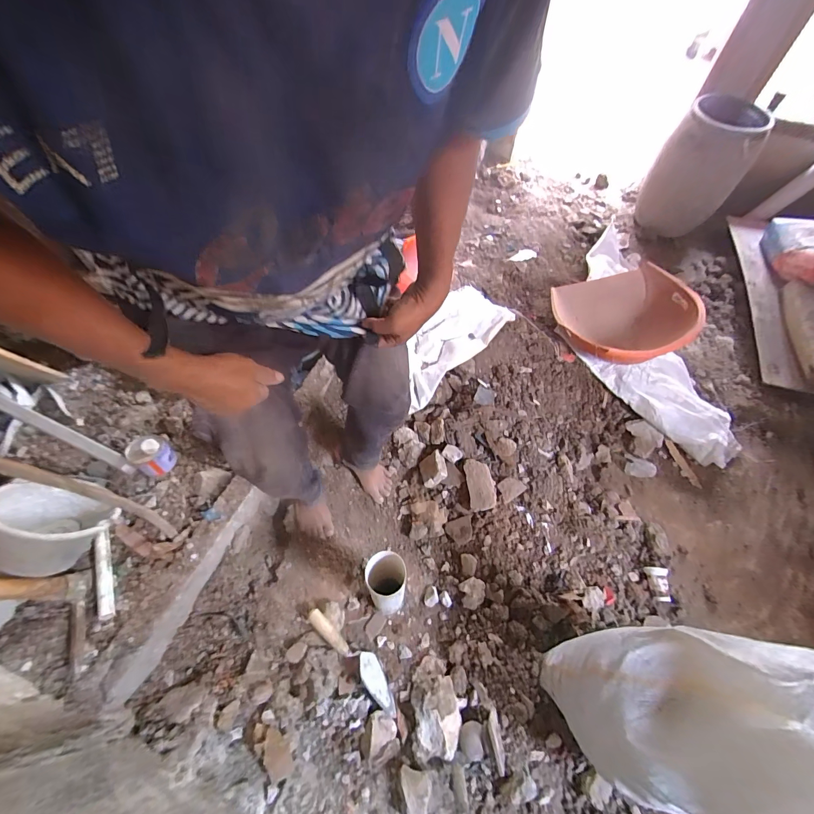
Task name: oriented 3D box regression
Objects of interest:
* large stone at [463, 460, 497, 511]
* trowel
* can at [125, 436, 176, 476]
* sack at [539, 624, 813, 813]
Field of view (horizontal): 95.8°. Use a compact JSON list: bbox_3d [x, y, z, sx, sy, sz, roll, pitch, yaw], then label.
[{"bbox_3d":[0.226,0.236,1.128,0.081,0.045,0.160,-4,58,-3],"label":"large stone"},{"bbox_3d":[-0.132,0.623,0.927,0.305,0.045,0.056,38,65,21],"label":"trowel"},{"bbox_3d":[-0.783,0.148,1.124,0.109,0.101,0.109,26,62,15],"label":"can"},{"bbox_3d":[0.440,0.513,0.598,0.127,0.611,0.258,27,57,-18],"label":"sack"}]

